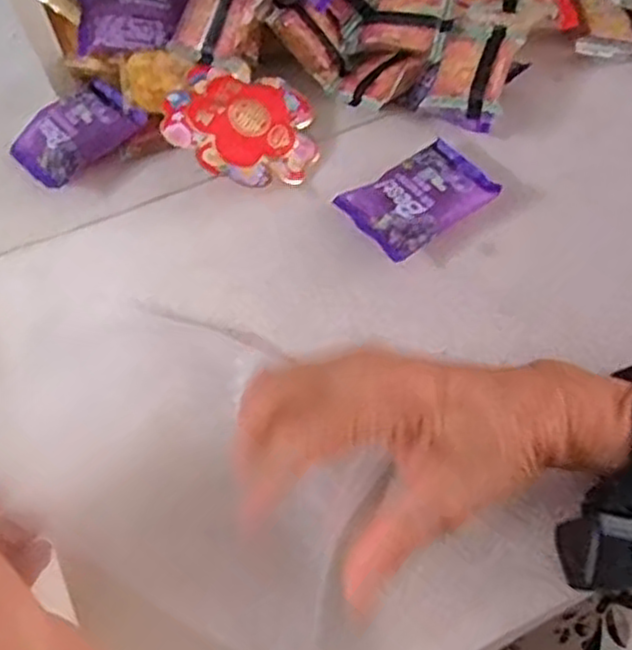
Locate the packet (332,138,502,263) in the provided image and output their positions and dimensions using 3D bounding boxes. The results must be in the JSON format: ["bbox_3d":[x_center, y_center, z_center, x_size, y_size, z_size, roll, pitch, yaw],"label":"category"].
[{"bbox_3d":[0.062,-0.076,0.454,0.079,0.024,0.060,-29,64,-17],"label":"packet"}]

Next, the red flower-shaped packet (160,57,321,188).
[{"bbox_3d":[-0.042,-0.128,0.476,0.093,0.012,0.088,33,60,-7],"label":"red flower-shaped packet"}]

